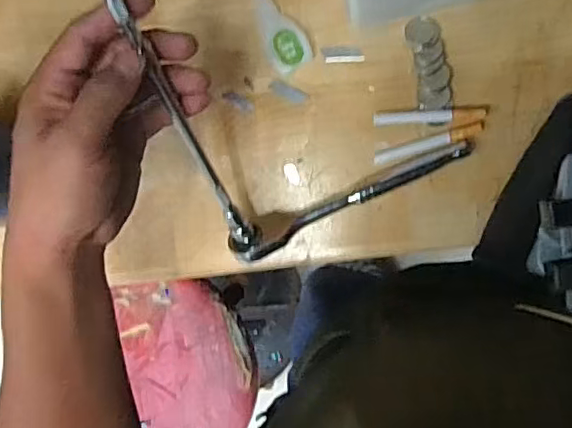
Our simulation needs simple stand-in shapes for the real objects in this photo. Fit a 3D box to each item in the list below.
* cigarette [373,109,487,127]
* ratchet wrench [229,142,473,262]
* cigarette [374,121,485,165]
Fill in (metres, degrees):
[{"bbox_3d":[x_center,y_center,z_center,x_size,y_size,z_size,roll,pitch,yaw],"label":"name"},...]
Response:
[{"bbox_3d":[0.109,-0.075,0.447,0.082,0.005,0.011,-2,93,6],"label":"cigarette"},{"bbox_3d":[0.048,-0.011,0.446,0.194,0.030,0.023,-25,91,7],"label":"ratchet wrench"},{"bbox_3d":[0.109,-0.054,0.448,0.084,0.005,0.009,-17,92,6],"label":"cigarette"}]

